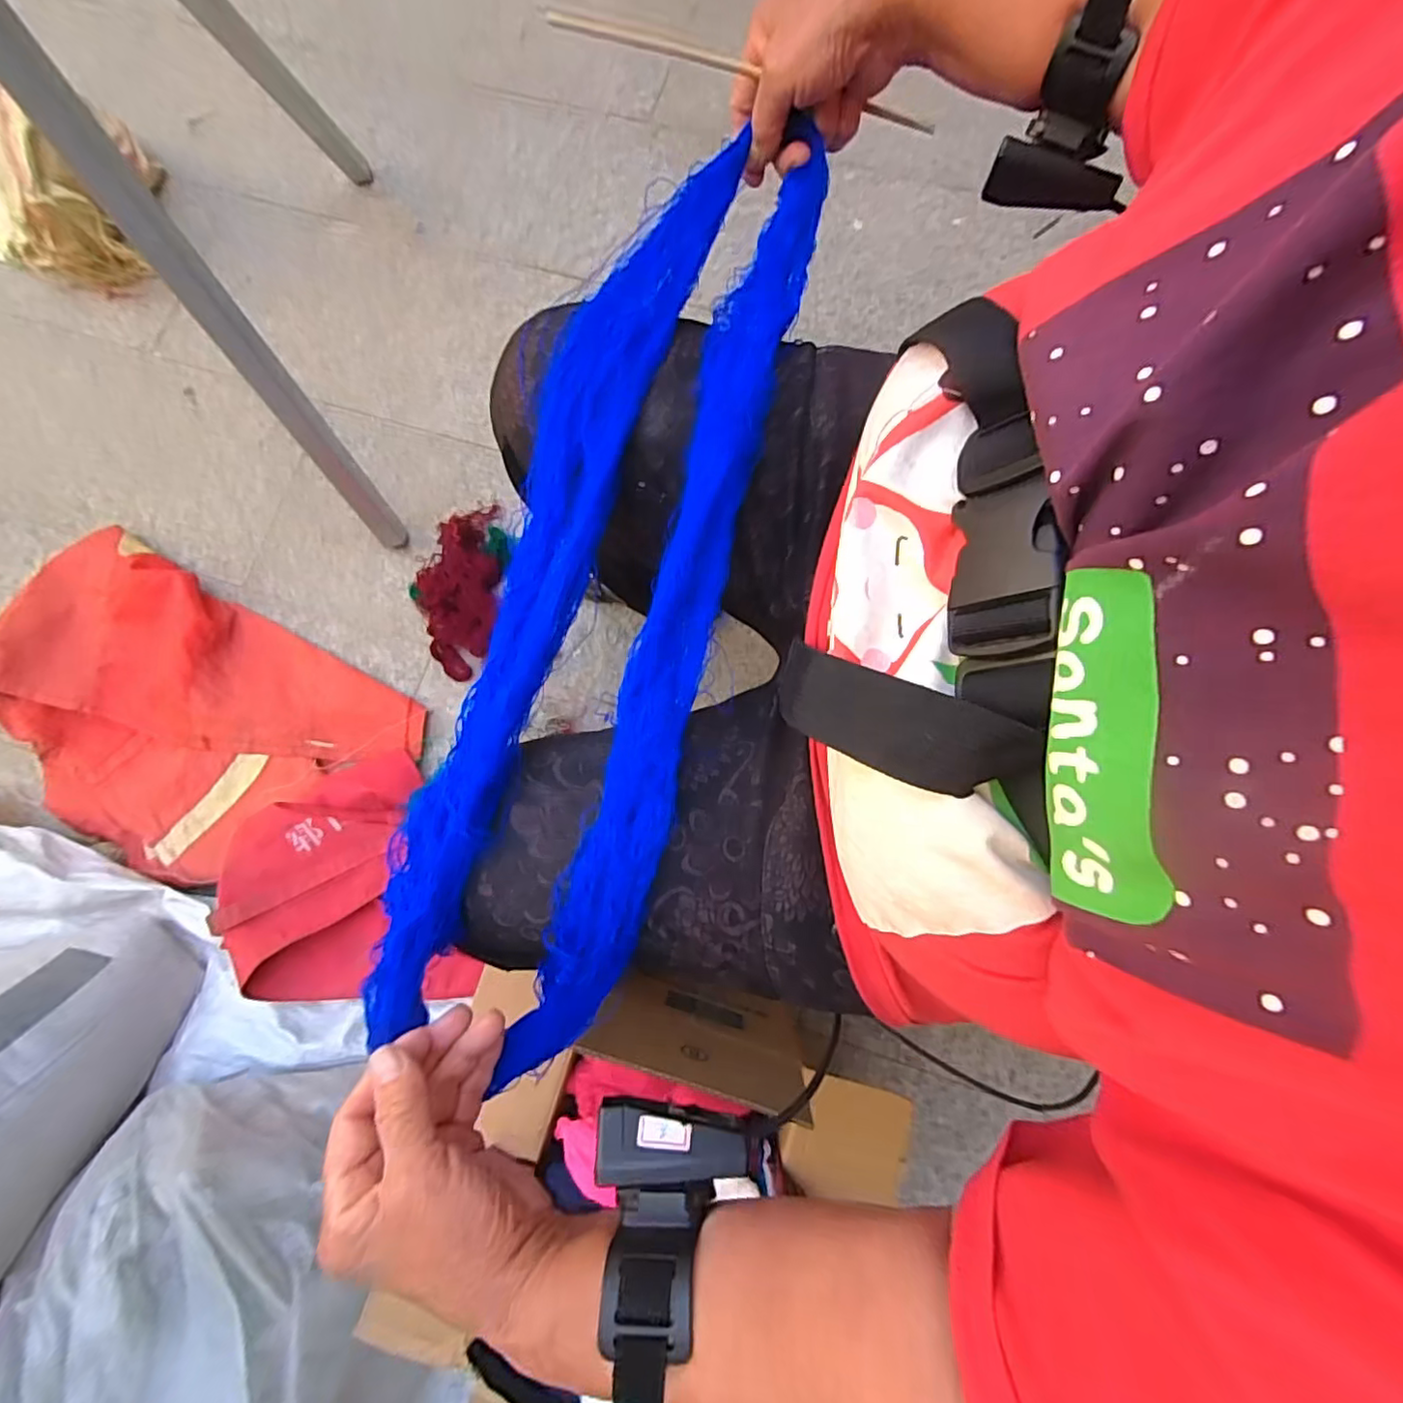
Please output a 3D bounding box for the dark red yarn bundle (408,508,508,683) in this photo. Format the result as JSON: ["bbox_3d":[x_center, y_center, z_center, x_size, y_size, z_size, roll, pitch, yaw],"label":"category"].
[{"bbox_3d":[-0.334,-0.157,0.844,0.130,0.056,0.245,1,80,3],"label":"dark red yarn bundle"}]

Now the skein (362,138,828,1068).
[{"bbox_3d":[-0.054,-0.066,0.364,0.136,0.063,0.545,14,81,3],"label":"skein"}]

